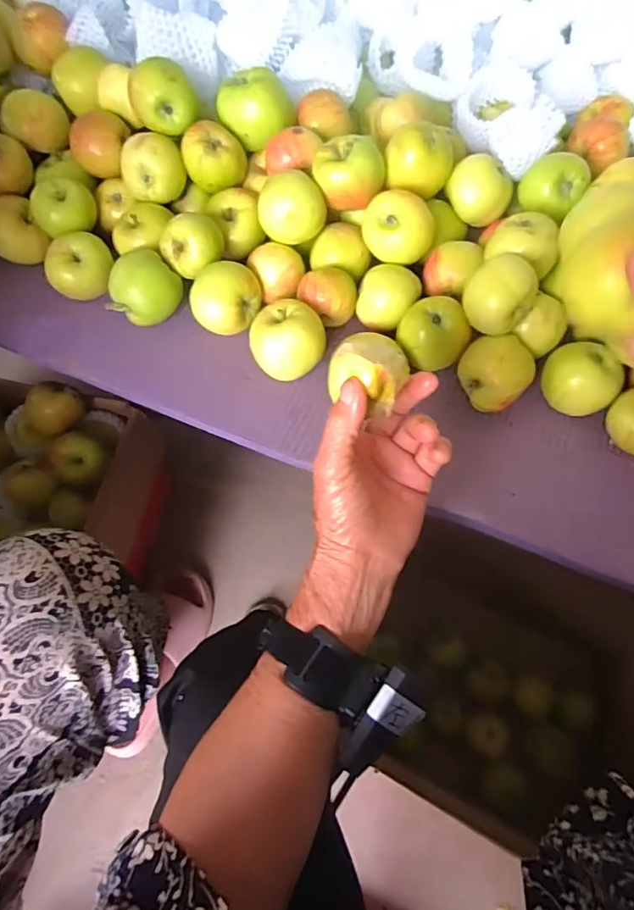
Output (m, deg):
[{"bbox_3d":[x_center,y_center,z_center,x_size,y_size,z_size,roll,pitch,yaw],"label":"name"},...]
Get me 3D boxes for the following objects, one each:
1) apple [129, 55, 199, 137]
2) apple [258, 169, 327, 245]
[{"bbox_3d":[-0.146,-0.342,0.496,0.062,0.053,0.046,-16,65,-6],"label":"apple"},{"bbox_3d":[-0.023,-0.238,0.493,0.061,0.050,0.065,-3,64,0],"label":"apple"}]

